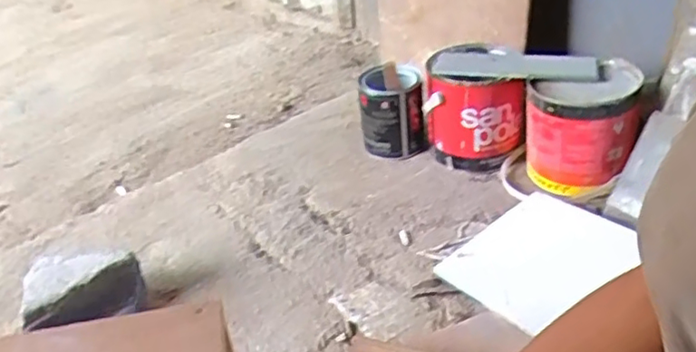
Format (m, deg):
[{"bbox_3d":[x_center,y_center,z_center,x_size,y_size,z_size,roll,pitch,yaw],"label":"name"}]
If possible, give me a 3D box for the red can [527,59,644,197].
[{"bbox_3d":[0.346,-0.071,0.942,0.152,0.151,0.134,7,34,20],"label":"red can"}]

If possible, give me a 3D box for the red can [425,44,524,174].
[{"bbox_3d":[0.211,-0.118,1.053,0.155,0.166,0.173,-1,33,9],"label":"red can"}]

